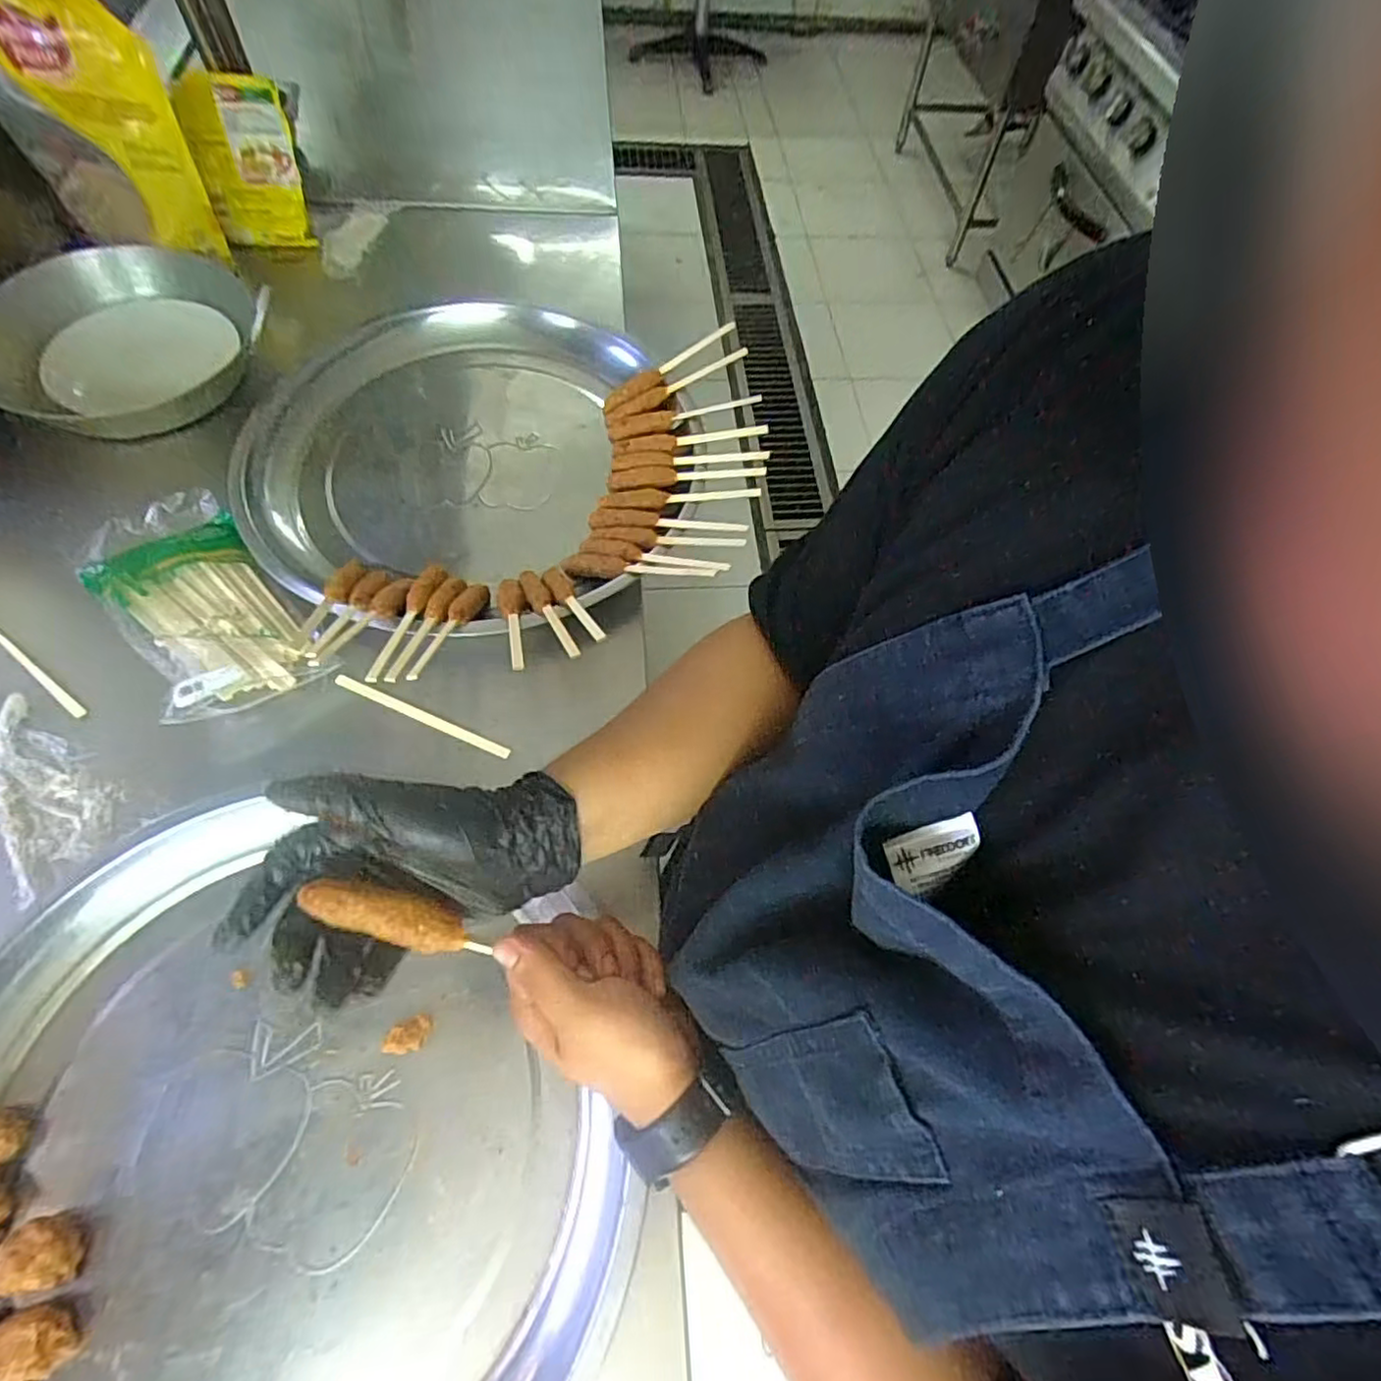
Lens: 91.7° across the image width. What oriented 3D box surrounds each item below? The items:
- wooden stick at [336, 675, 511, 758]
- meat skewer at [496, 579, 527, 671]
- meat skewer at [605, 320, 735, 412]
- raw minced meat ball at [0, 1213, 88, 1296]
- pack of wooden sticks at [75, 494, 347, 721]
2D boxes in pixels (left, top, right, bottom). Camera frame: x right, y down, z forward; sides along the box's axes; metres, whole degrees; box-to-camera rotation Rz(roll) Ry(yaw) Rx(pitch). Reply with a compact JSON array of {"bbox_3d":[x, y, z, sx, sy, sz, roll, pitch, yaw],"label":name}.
[{"bbox_3d":[-0.244,0.023,0.606,0.179,0.008,0.010,23,63,8],"label":"wooden stick"},{"bbox_3d":[-0.163,-0.068,0.615,0.027,0.018,0.129,-11,47,-10],"label":"meat skewer"},{"bbox_3d":[-0.026,-0.379,0.783,0.176,0.014,0.028,-31,67,4],"label":"meat skewer"},{"bbox_3d":[-0.397,0.345,0.412,0.040,0.026,0.038,2,62,-3],"label":"raw minced meat ball"},{"bbox_3d":[-0.459,-0.081,0.625,0.134,0.043,0.274,-38,71,-21],"label":"pack of wooden sticks"}]

